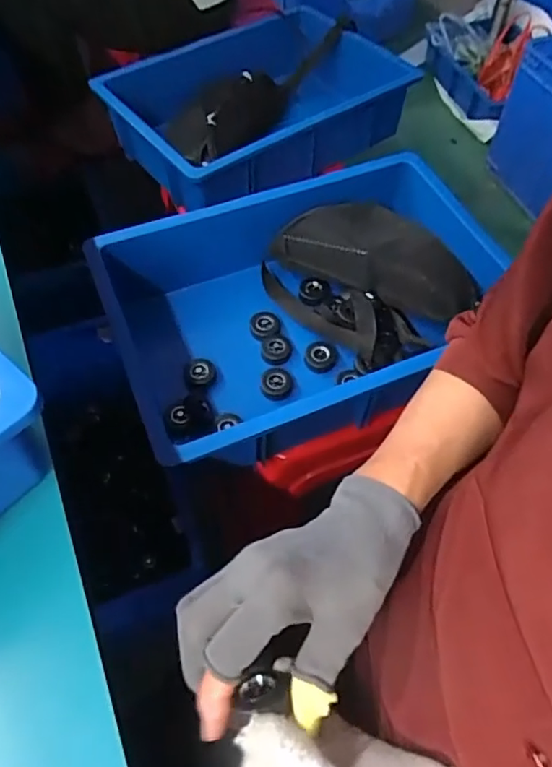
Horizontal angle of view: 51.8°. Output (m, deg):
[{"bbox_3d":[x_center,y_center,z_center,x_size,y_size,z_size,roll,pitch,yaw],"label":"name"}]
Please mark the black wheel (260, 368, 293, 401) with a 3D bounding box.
[{"bbox_3d":[0.000,0.001,0.675,0.035,0.017,0.034,1,57,-1],"label":"black wheel"}]

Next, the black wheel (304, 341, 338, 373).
[{"bbox_3d":[0.055,-0.032,0.696,0.038,0.018,0.035,1,57,-1],"label":"black wheel"}]

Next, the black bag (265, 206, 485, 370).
[{"bbox_3d":[0.108,-0.134,0.708,0.185,0.091,0.220,-27,62,-18],"label":"black bag"}]

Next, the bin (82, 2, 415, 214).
[{"bbox_3d":[-0.024,-0.451,0.936,0.460,0.122,0.307,-33,63,-20],"label":"bin"}]

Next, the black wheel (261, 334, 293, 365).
[{"bbox_3d":[0.001,-0.043,0.705,0.037,0.015,0.038,1,57,-1],"label":"black wheel"}]

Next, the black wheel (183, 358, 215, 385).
[{"bbox_3d":[-0.092,-0.011,0.685,0.037,0.014,0.037,4,75,-13],"label":"black wheel"}]

